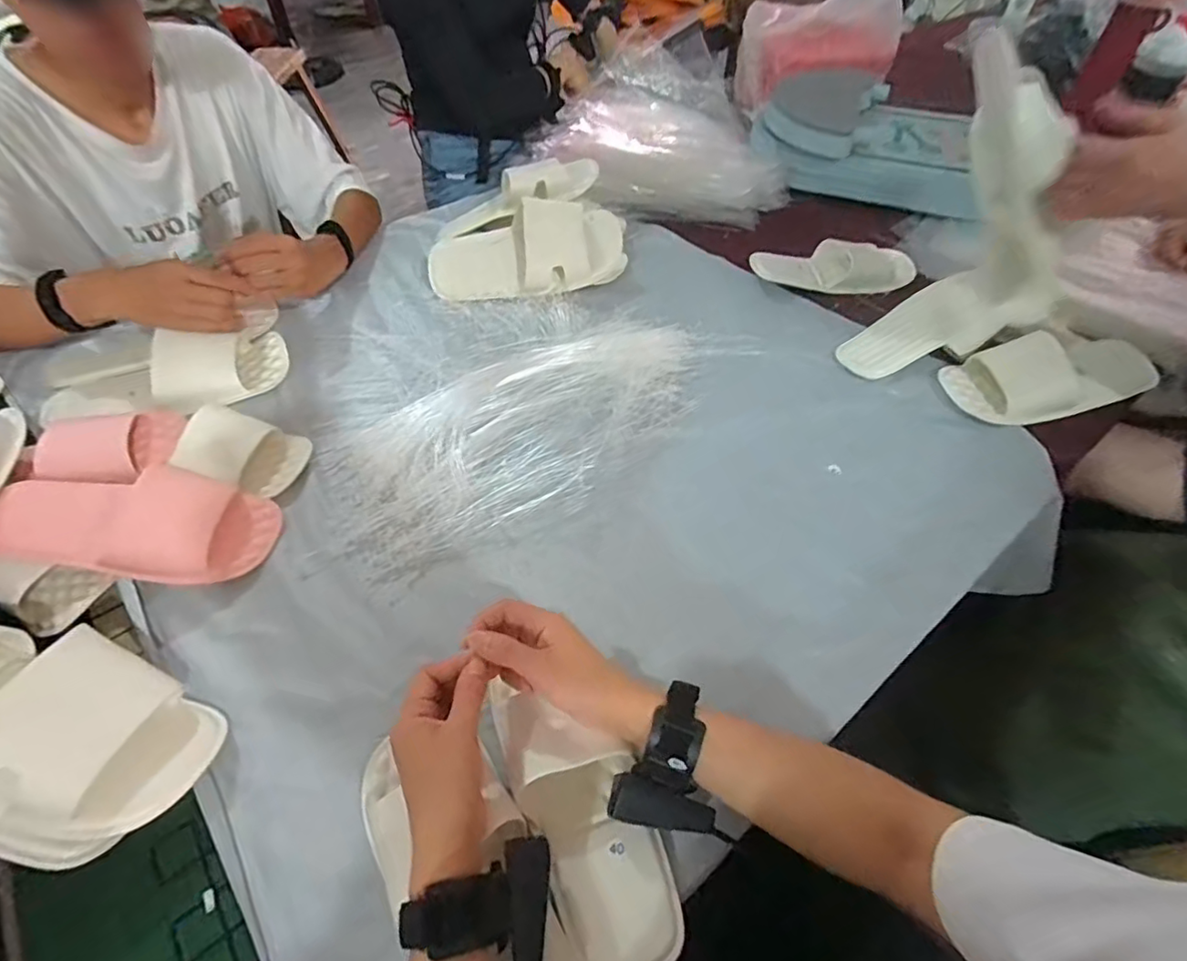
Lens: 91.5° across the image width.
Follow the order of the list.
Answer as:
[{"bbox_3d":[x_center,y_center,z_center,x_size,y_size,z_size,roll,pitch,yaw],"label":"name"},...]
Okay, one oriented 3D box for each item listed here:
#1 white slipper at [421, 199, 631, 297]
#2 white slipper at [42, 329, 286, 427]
[{"bbox_3d":[-0.093,-0.326,0.804,0.274,0.105,0.098,-6,55,-6],"label":"white slipper"},{"bbox_3d":[-0.503,-0.128,0.672,0.251,0.048,0.118,-5,55,-4],"label":"white slipper"}]

